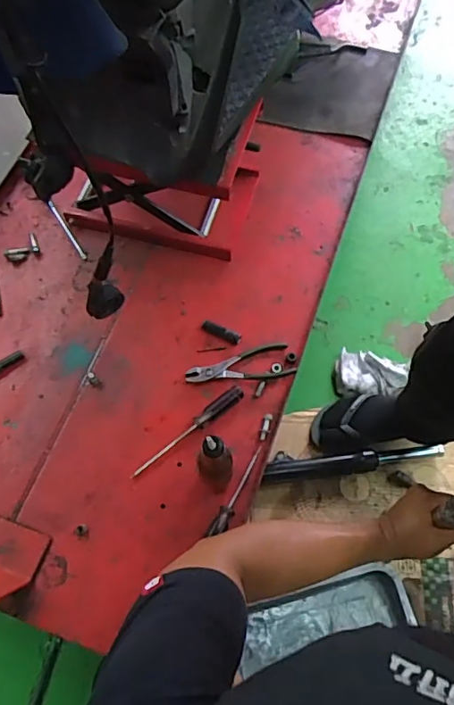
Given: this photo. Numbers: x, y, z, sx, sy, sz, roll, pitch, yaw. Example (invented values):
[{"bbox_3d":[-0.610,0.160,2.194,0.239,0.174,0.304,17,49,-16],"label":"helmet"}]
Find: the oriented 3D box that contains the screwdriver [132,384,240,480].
[{"bbox_3d":[-0.067,0.136,0.948,0.237,0.023,0.030,-36,70,-15],"label":"screwdriver"}]

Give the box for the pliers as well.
[{"bbox_3d":[0.023,0.027,1.001,0.192,0.018,0.068,-10,65,-4],"label":"pliers"}]

